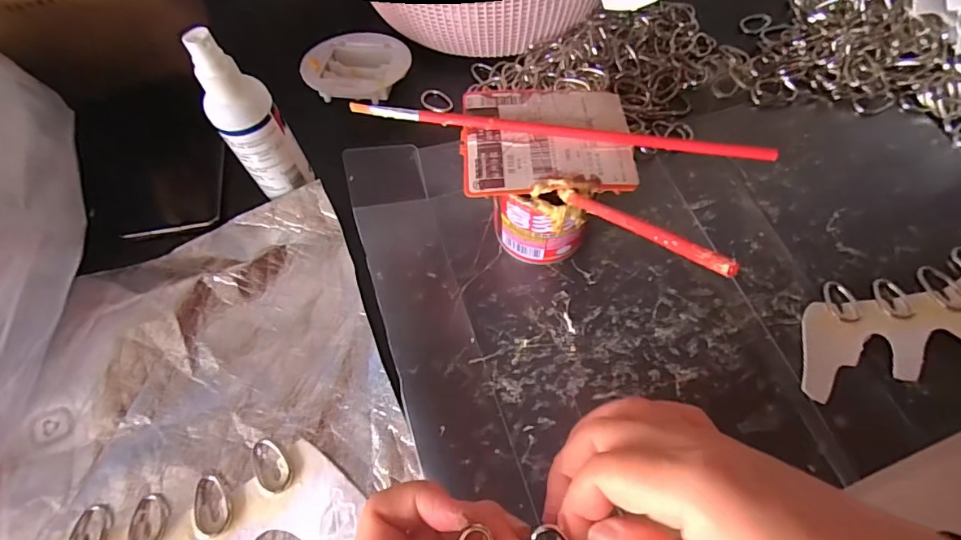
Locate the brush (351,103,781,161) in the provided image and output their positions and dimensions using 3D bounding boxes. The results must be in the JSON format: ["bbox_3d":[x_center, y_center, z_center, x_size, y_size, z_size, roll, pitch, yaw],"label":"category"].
[{"bbox_3d":[0.048,-0.084,0.302,0.251,0.008,0.011,7,65,5],"label":"brush"}]

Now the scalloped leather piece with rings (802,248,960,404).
[{"bbox_3d":[0.290,0.030,0.307,0.205,0.009,0.080,-9,64,-1],"label":"scalloped leather piece with rings"}]

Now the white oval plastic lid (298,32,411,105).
[{"bbox_3d":[-0.099,-0.173,0.417,0.083,0.024,0.078,5,64,6],"label":"white oval plastic lid"}]

